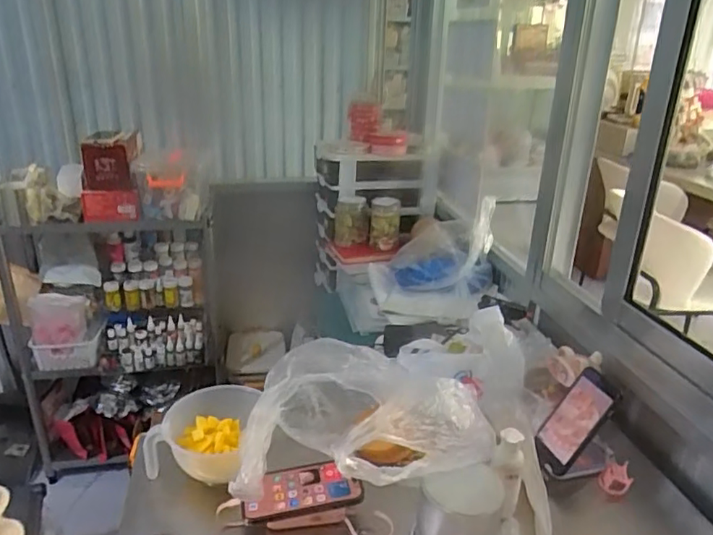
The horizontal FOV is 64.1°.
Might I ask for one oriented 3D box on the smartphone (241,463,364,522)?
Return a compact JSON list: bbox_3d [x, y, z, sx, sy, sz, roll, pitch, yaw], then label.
[{"bbox_3d":[-0.071,0.294,0.753,0.151,0.014,0.071,-8,31,-7],"label":"smartphone"}]

